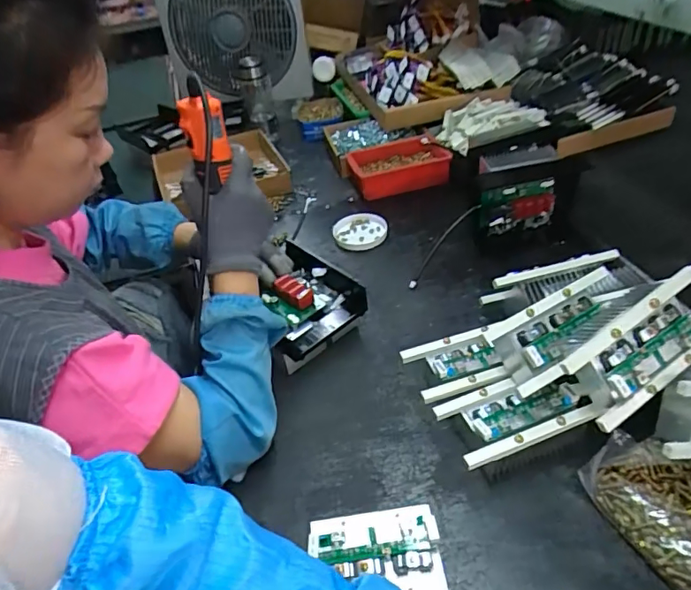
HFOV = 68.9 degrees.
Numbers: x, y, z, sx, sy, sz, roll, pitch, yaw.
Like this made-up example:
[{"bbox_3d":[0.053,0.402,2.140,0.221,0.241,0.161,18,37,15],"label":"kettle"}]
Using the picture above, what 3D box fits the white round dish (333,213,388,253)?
[{"bbox_3d":[0.028,-0.120,0.952,0.100,0.019,0.093,-2,41,7],"label":"white round dish"}]

